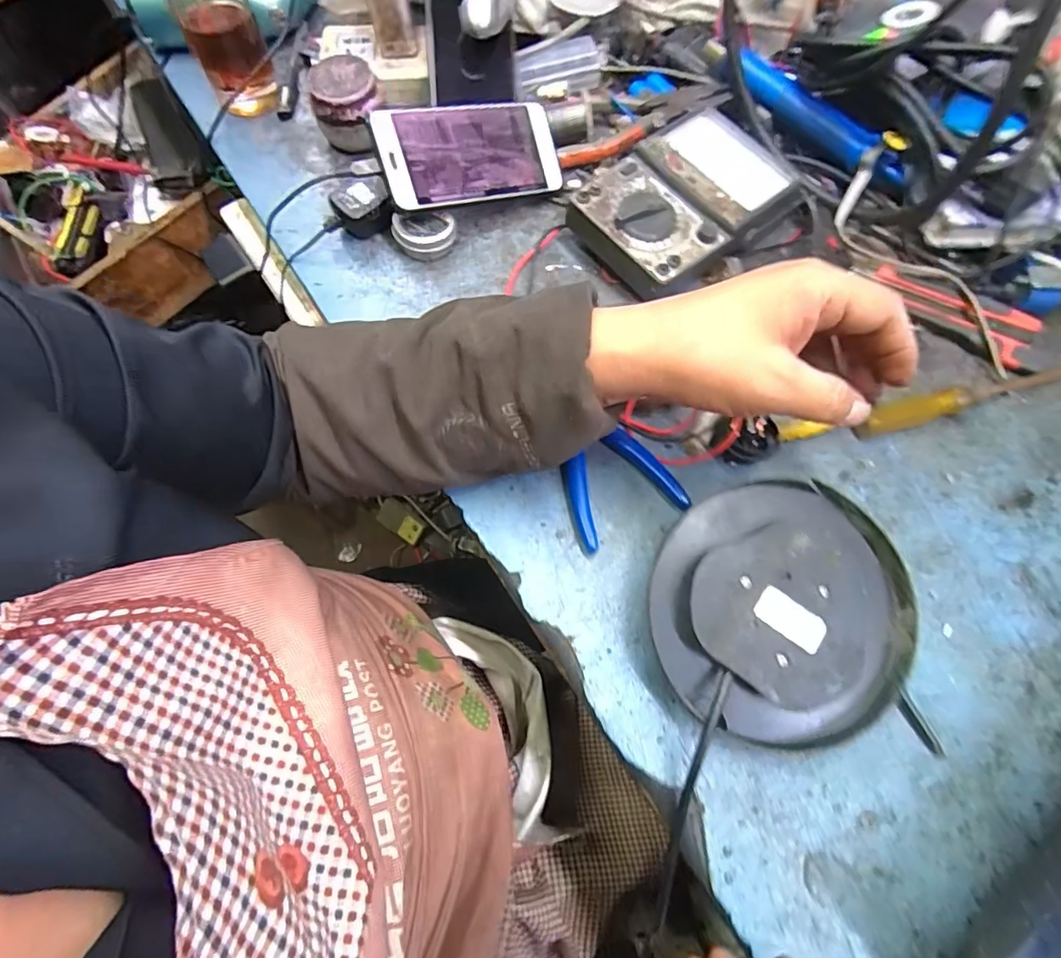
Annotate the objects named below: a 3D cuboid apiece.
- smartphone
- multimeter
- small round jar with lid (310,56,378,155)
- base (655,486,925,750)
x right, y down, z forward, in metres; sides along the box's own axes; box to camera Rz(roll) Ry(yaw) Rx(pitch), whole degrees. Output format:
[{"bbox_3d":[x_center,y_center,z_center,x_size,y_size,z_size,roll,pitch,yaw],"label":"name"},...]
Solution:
[{"bbox_3d":[-0.047,-0.269,0.434,0.158,0.009,0.076,-19,101,-24],"label":"smartphone"},{"bbox_3d":[0.126,-0.224,0.432,0.185,0.043,0.120,-38,75,-15],"label":"multimeter"},{"bbox_3d":[-0.160,-0.327,0.460,0.055,0.045,0.057,-1,71,1],"label":"small round jar with lid"},{"bbox_3d":[0.151,0.080,0.319,0.150,0.045,0.146,1,69,-2],"label":"base"}]

